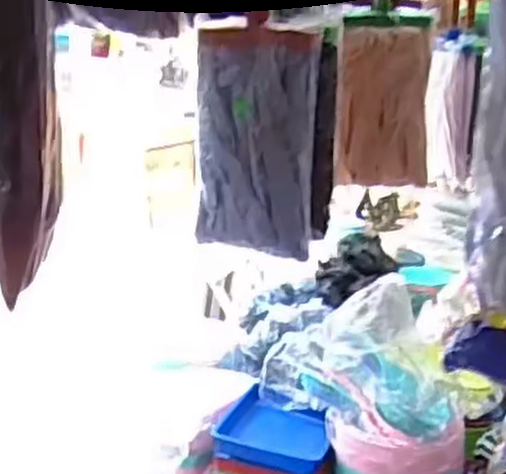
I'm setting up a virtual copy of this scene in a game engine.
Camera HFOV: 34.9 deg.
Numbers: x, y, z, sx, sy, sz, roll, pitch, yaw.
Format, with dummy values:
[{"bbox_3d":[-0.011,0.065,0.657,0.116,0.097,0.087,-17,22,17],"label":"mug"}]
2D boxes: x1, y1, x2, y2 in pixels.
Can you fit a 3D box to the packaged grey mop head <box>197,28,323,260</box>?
[{"bbox_3d":[0.002,-0.115,0.973,0.146,0.255,0.049,10,16,32],"label":"packaged grey mop head"}]

